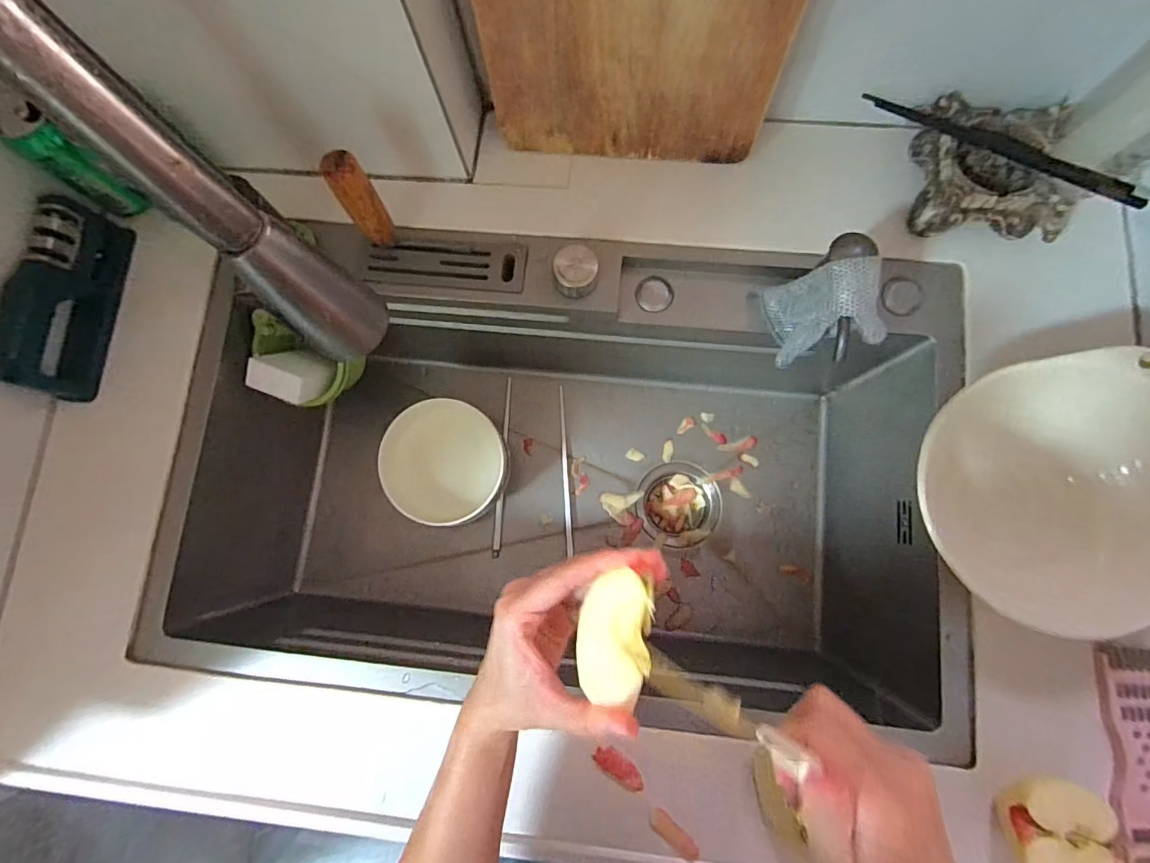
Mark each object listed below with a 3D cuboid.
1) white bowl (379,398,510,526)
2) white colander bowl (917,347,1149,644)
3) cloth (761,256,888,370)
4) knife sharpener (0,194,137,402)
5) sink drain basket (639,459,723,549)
[{"bbox_3d":[-0.159,0.041,0.633,0.137,0.088,0.148,0,81,3],"label":"white bowl"},{"bbox_3d":[0.388,0.049,0.404,0.212,0.094,0.199,0,81,3],"label":"white colander bowl"},{"bbox_3d":[0.227,-0.112,0.452,0.068,0.122,0.092,-10,80,1],"label":"cloth"},{"bbox_3d":[-0.489,-0.127,0.485,0.038,0.080,0.185,7,81,4],"label":"knife sharpener"},{"bbox_3d":[0.139,0.099,0.682,0.107,0.041,0.110,2,81,3],"label":"sink drain basket"}]

